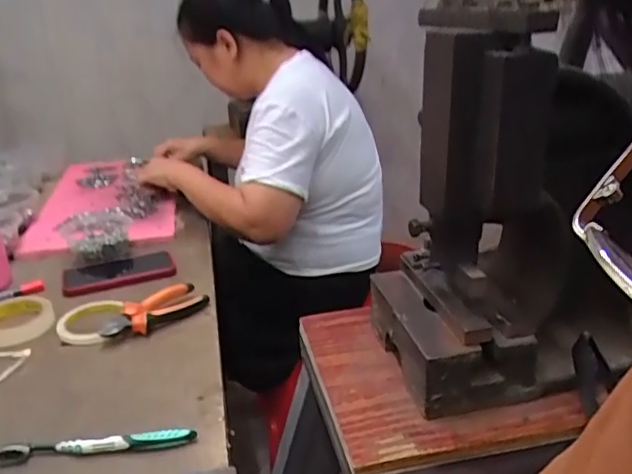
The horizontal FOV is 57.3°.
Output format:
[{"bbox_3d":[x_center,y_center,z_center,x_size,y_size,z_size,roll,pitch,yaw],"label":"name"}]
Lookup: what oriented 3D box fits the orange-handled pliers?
[{"bbox_3d":[-0.217,0.099,0.779,0.140,0.027,0.056,-18,53,-42],"label":"orange-handled pliers"}]

